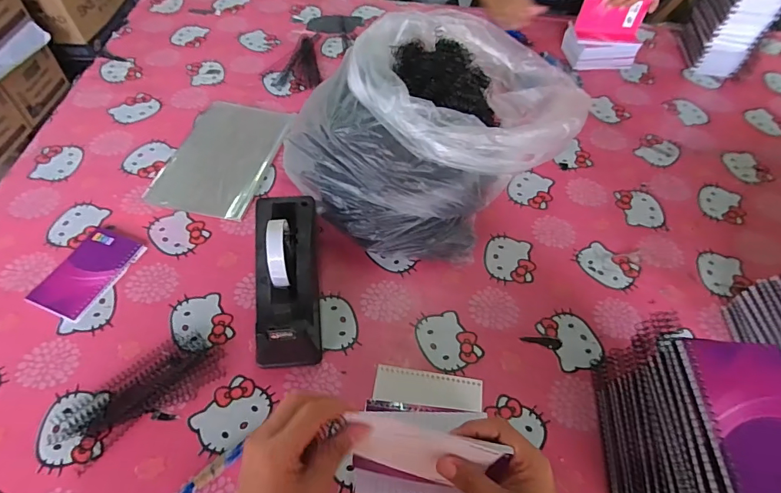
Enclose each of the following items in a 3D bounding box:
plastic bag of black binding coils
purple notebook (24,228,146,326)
[{"bbox_3d":[0.075,-0.179,0.650,0.313,0.186,0.392,35,60,19],"label":"plastic bag of black binding coils"},{"bbox_3d":[-0.411,0.035,0.603,0.087,0.007,0.130,20,56,11],"label":"purple notebook"}]

